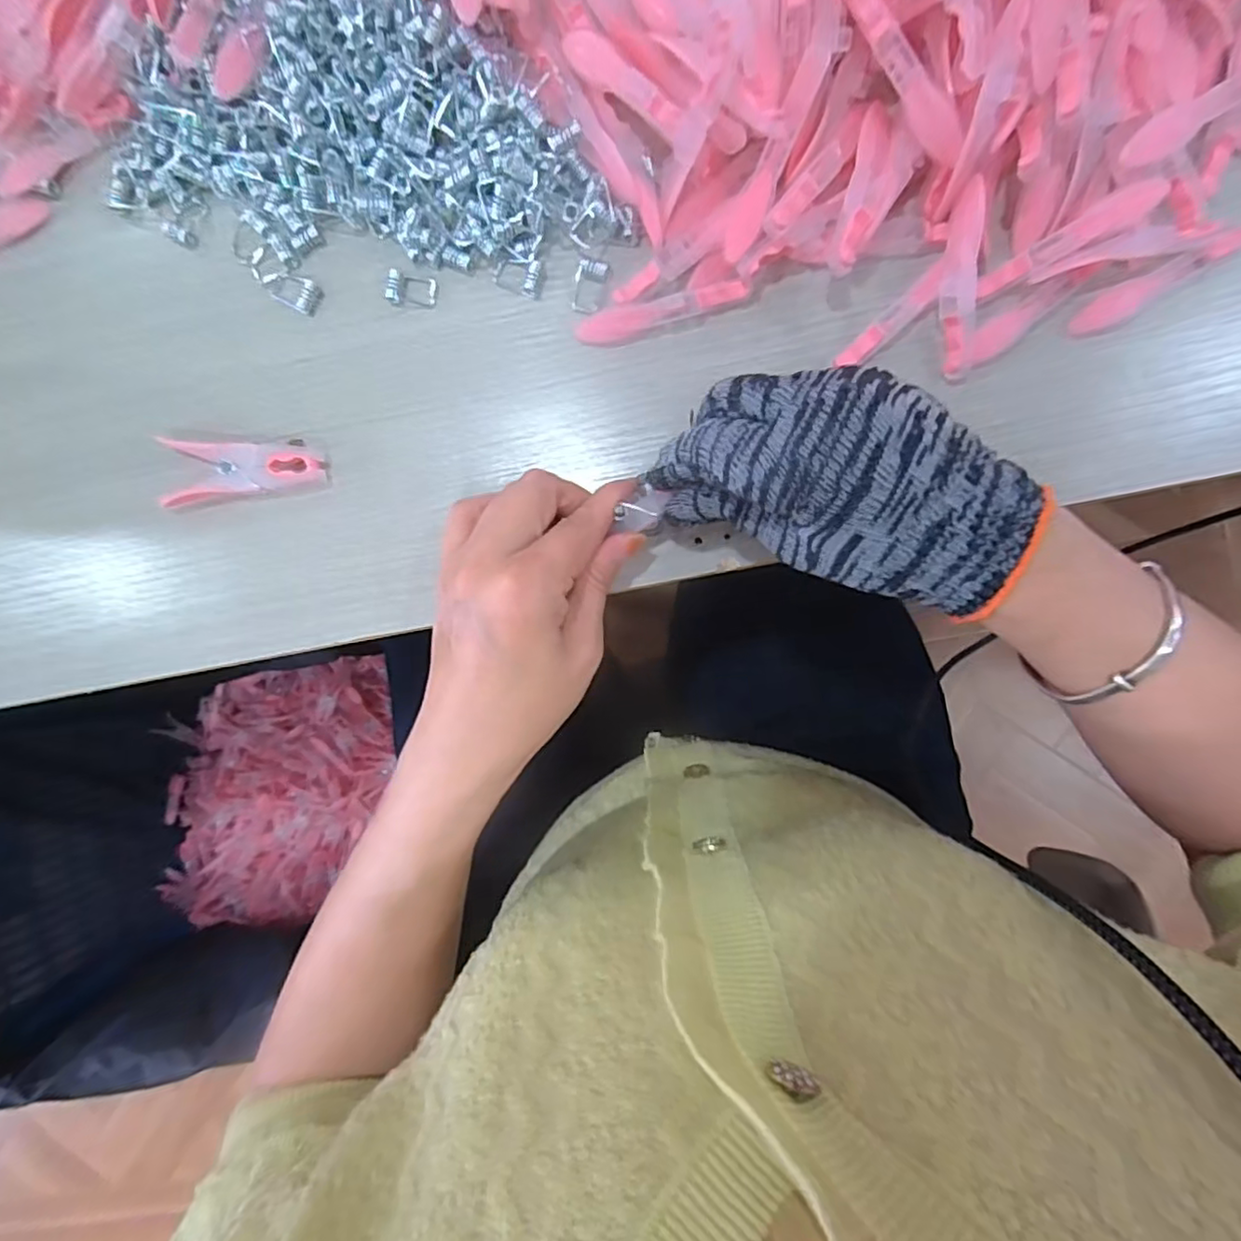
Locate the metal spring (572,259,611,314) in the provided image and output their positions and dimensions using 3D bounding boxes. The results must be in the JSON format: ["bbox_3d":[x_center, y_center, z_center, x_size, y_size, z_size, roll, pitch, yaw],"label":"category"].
[{"bbox_3d":[-0.015,-0.154,0.289,0.015,0.006,0.023,22,94,3],"label":"metal spring"}]

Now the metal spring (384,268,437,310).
[{"bbox_3d":[-0.098,-0.156,0.296,0.023,0.006,0.014,10,91,5],"label":"metal spring"}]

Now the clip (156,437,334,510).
[{"bbox_3d":[-0.179,-0.071,0.299,0.076,0.009,0.031,-1,90,5],"label":"clip"}]

